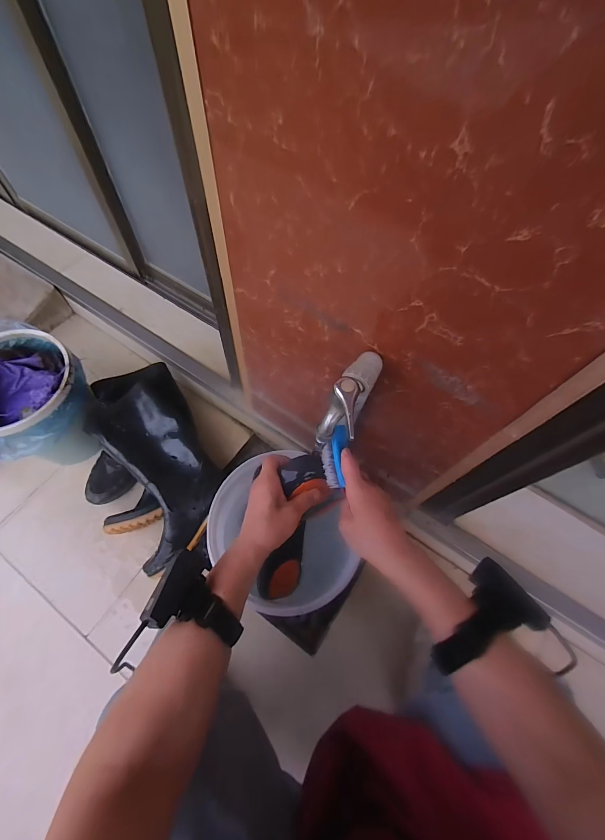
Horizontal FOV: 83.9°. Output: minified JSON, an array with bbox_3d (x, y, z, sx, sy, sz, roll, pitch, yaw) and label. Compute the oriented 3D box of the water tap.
[{"bbox_3d":[0.058,-0.025,0.410,0.039,0.100,0.127,23,64,8],"label":"water tap"}]

